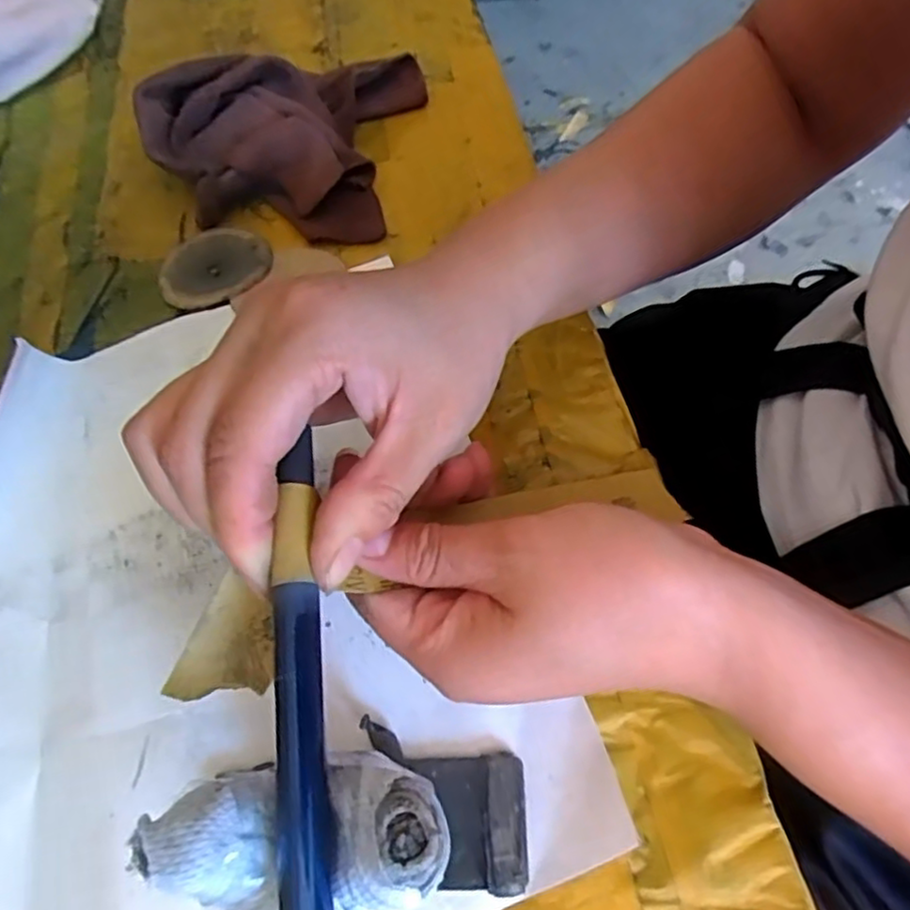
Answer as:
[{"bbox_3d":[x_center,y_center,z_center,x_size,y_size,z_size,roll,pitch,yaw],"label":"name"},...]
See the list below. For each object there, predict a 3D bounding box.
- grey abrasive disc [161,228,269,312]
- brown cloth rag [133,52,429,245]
[{"bbox_3d":[-0.128,-0.100,0.352,0.057,0.007,0.056,-1,62,2],"label":"grey abrasive disc"},{"bbox_3d":[-0.099,-0.192,0.380,0.139,0.043,0.136,8,62,7],"label":"brown cloth rag"}]

